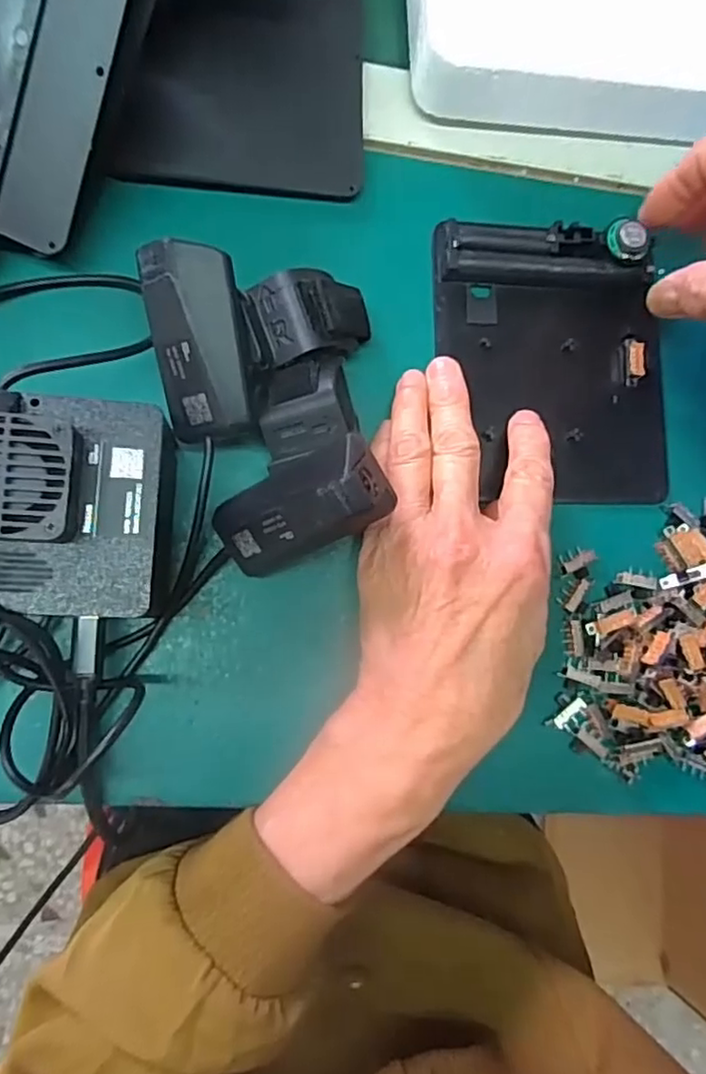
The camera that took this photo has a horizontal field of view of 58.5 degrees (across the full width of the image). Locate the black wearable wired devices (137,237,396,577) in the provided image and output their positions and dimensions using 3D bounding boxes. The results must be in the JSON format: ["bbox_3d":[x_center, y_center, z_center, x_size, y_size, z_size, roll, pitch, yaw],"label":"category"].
[{"bbox_3d":[-0.030,-0.048,0.244,0.085,0.054,0.118,-6,84,-9],"label":"black wearable wired devices"}]

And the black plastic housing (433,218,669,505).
[{"bbox_3d":[0.095,-0.081,0.291,0.109,0.023,0.126,-1,85,-8],"label":"black plastic housing"}]

